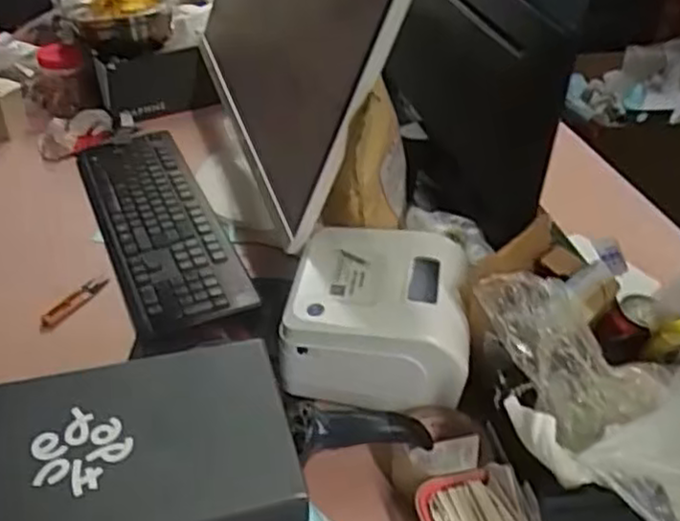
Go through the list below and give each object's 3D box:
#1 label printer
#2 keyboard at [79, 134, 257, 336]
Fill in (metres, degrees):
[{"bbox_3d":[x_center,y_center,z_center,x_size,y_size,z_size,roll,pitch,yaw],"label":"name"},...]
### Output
[{"bbox_3d":[0.045,0.057,0.790,0.189,0.105,0.164,7,40,5],"label":"label printer"},{"bbox_3d":[-0.255,-0.056,1.001,0.152,0.034,0.393,-17,44,-22],"label":"keyboard"}]

